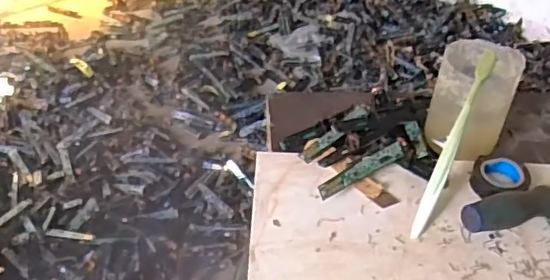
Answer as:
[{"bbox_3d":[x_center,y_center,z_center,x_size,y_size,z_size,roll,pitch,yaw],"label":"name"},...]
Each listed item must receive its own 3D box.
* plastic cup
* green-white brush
[{"bbox_3d":[0.201,-0.043,0.578,0.078,0.102,0.078,3,40,-2],"label":"plastic cup"},{"bbox_3d":[0.163,0.002,0.520,0.014,0.013,0.183,23,85,17],"label":"green-white brush"}]

